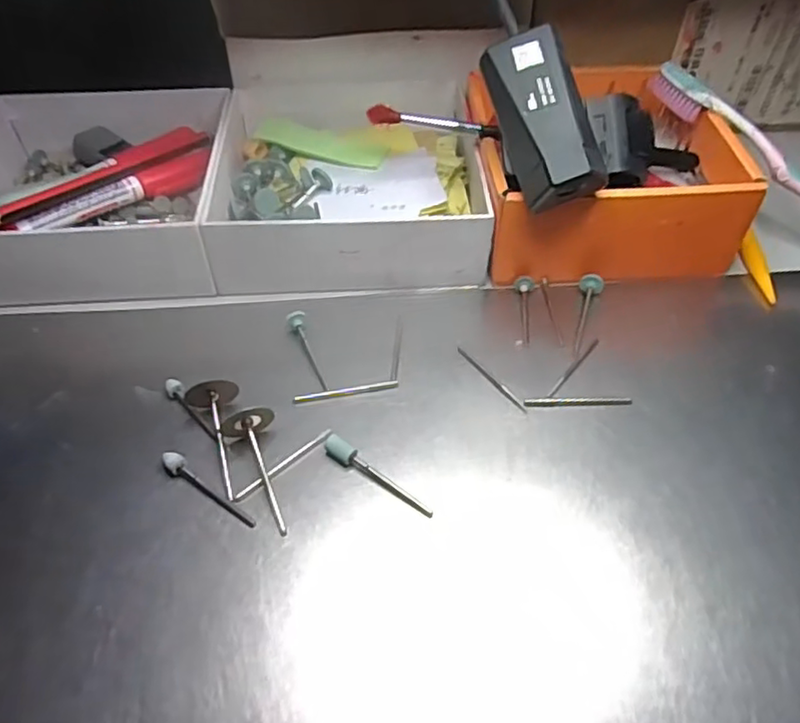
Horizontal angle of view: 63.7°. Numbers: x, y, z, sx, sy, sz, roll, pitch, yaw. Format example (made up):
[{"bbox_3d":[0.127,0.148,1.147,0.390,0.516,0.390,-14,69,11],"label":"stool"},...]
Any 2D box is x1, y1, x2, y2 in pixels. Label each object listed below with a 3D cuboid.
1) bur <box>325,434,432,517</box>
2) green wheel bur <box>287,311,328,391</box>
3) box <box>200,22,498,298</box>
[{"bbox_3d":[-0.008,0.042,0.237,0.048,0.005,0.007,30,56,24],"label":"bur"},{"bbox_3d":[-0.040,-0.005,0.277,0.008,0.007,0.042,-14,50,-11],"label":"green wheel bur"},{"bbox_3d":[-0.026,-0.113,0.333,0.148,0.045,0.172,2,49,3],"label":"box"}]

